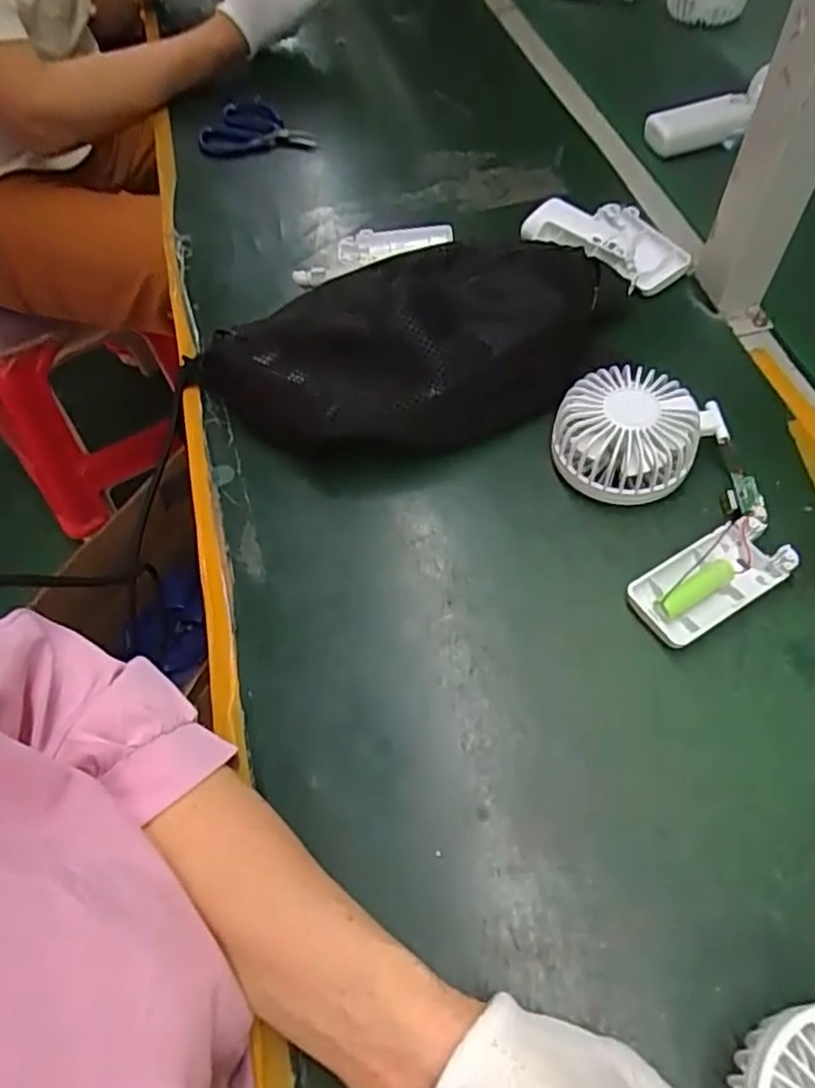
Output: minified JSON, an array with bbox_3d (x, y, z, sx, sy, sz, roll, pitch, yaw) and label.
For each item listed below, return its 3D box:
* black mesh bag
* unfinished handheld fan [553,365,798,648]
[{"bbox_3d":[-0.007,-0.136,0.480,0.301,0.082,0.142,-6,57,-1],"label":"black mesh bag"},{"bbox_3d":[0.160,-0.033,0.422,0.099,0.048,0.165,-17,58,-7],"label":"unfinished handheld fan"}]

